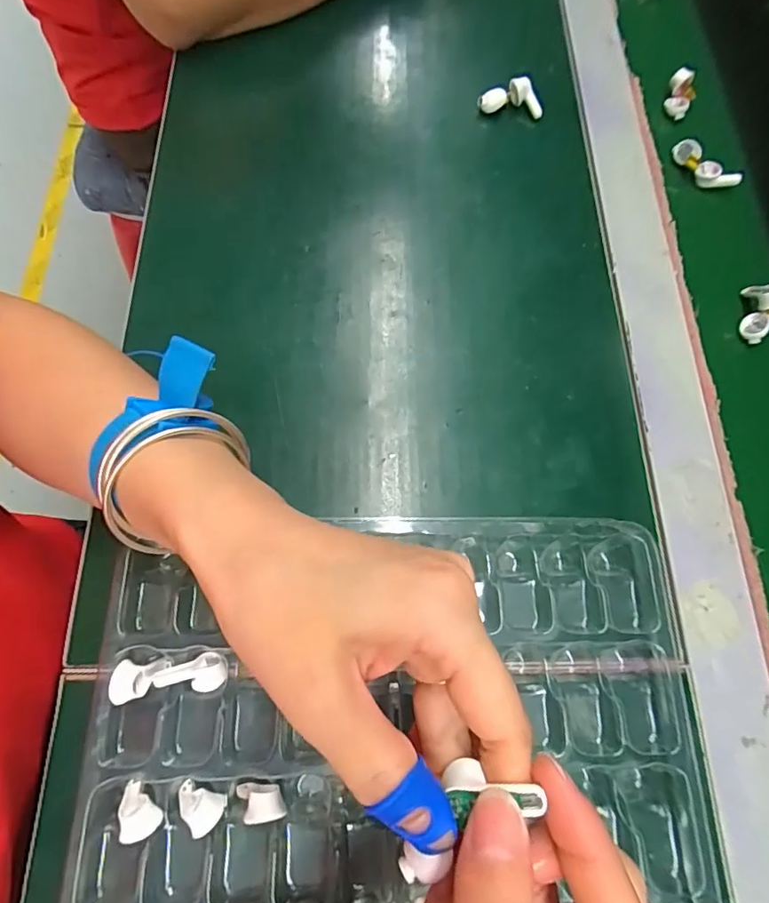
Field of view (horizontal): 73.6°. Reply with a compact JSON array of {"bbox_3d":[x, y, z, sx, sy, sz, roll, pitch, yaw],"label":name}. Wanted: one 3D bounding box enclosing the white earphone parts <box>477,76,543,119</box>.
[{"bbox_3d":[0.090,-0.251,0.370,0.046,0.023,0.018,2,71,-1],"label":"white earphone parts"}]

